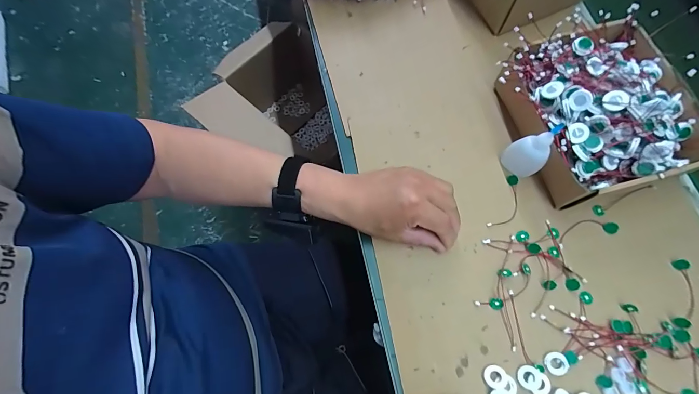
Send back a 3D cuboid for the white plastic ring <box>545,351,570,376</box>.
[{"bbox_3d":[0.227,0.182,0.360,0.024,0.004,0.023,0,69,1],"label":"white plastic ring"}]

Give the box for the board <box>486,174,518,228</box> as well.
[{"bbox_3d":[0.203,0.009,0.421,0.026,0.008,0.077,27,72,11],"label":"board"}]

